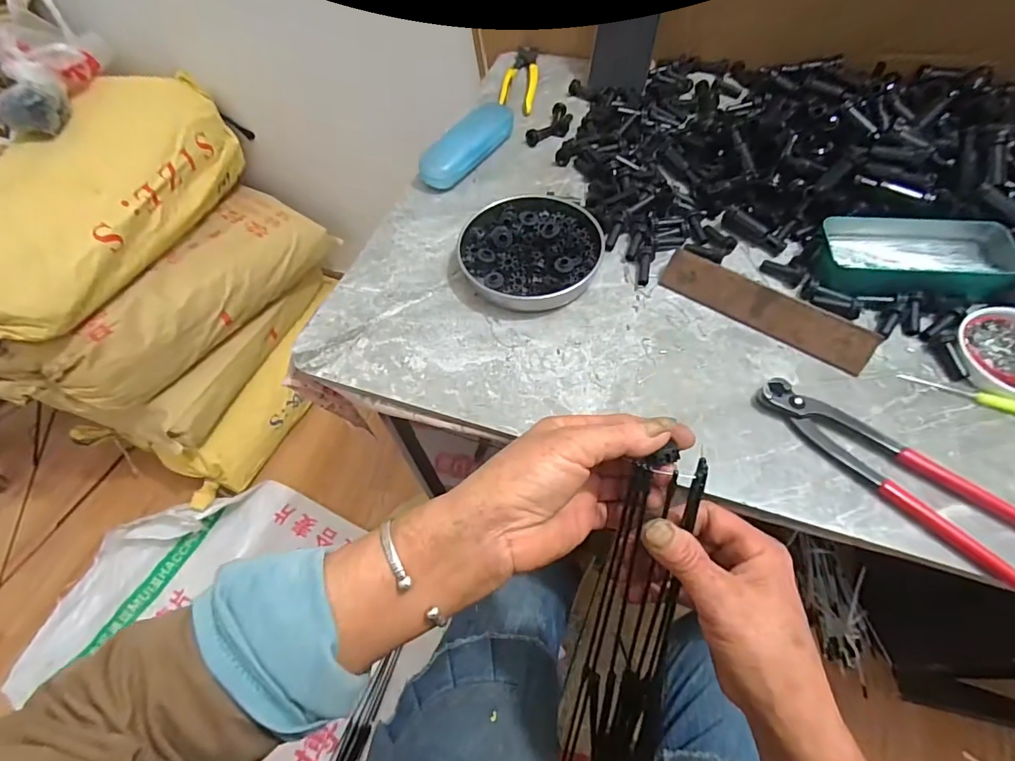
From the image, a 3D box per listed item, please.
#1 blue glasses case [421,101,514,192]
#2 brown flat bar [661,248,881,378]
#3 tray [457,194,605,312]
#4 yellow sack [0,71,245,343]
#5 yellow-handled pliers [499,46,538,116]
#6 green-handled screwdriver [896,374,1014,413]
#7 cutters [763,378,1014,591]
[{"bbox_3d":[-0.044,-0.280,0.578,0.048,0.036,0.148,33,66,22],"label":"blue glasses case"},{"bbox_3d":[0.222,-0.063,0.425,0.178,0.035,0.004,33,26,22],"label":"brown flat bar"},{"bbox_3d":[0.023,-0.133,0.482,0.135,0.024,0.141,-2,58,3],"label":"tray"},{"bbox_3d":[-0.763,-0.325,0.890,0.252,0.187,0.622,7,59,9],"label":"yellow sack"},{"bbox_3d":[0.019,-0.411,0.669,0.045,0.016,0.152,6,58,8],"label":"yellow-handled pliers"},{"bbox_3d":[0.373,0.014,0.378,0.115,0.008,0.011,19,61,16],"label":"green-handled screwdriver"},{"bbox_3d":[0.274,0.065,0.349,0.194,0.013,0.052,37,67,24],"label":"cutters"}]

